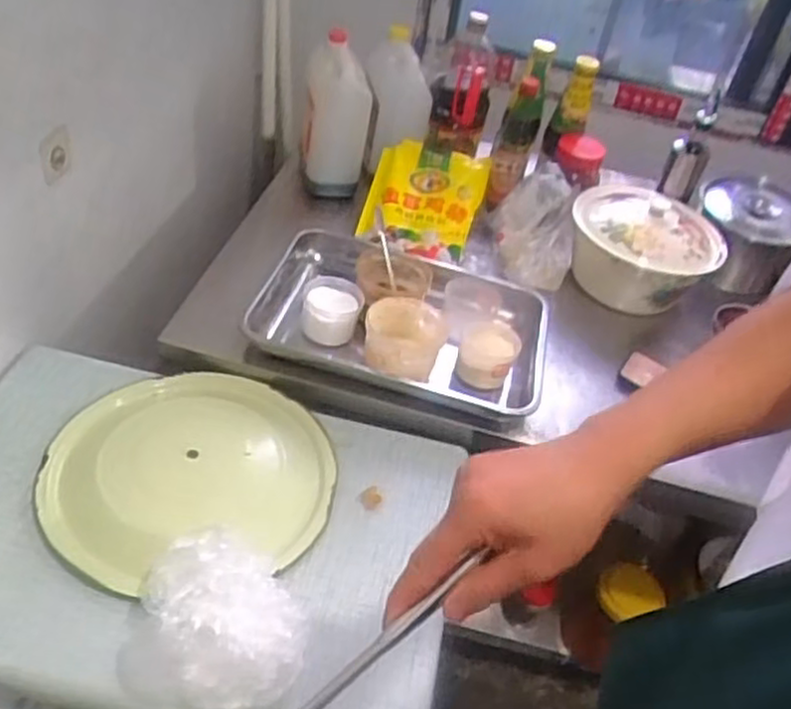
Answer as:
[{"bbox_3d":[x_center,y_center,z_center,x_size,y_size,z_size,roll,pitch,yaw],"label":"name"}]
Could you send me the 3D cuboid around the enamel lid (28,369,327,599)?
[{"bbox_3d":[-0.220,0.118,0.833,0.302,0.043,0.282,4,41,-4],"label":"enamel lid"}]

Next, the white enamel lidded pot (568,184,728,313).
[{"bbox_3d":[0.378,-0.151,1.175,0.229,0.134,0.203,14,41,8],"label":"white enamel lidded pot"}]

